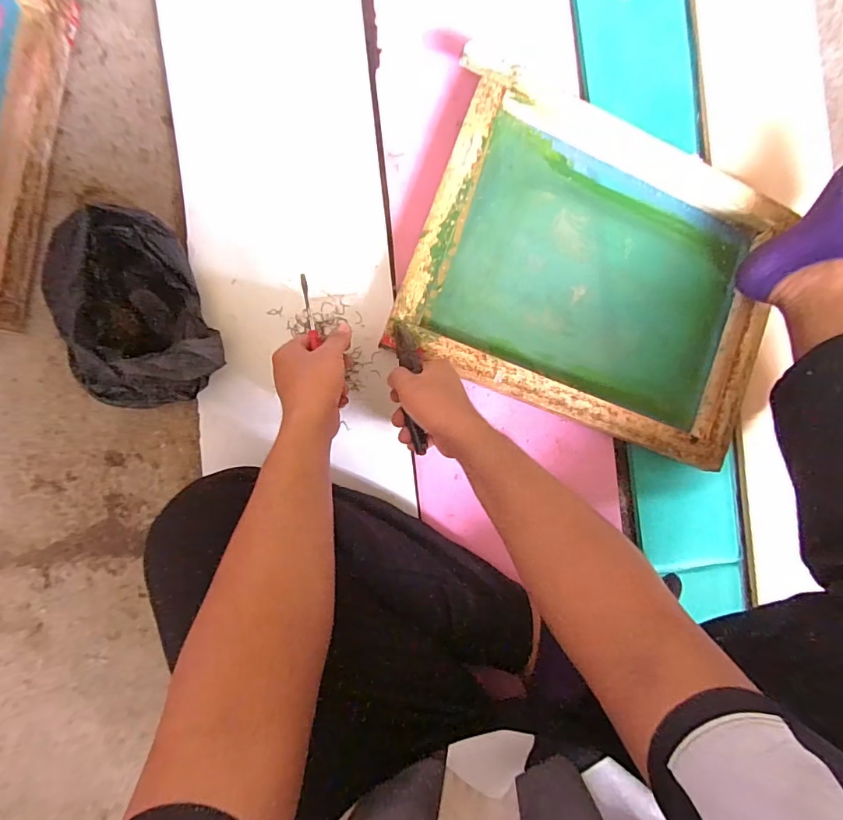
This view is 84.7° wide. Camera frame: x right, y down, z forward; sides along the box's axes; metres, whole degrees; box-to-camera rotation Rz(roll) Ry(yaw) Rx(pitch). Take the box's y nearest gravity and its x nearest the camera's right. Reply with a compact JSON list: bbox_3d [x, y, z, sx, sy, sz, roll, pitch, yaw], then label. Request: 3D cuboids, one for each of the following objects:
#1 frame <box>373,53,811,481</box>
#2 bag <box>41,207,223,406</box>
[{"bbox_3d":[0.224,-0.182,0.586,0.451,0.053,0.386,18,88,-8],"label":"frame"},{"bbox_3d":[-0.302,-0.099,0.486,0.133,0.096,0.197,-23,94,-7],"label":"bag"}]

